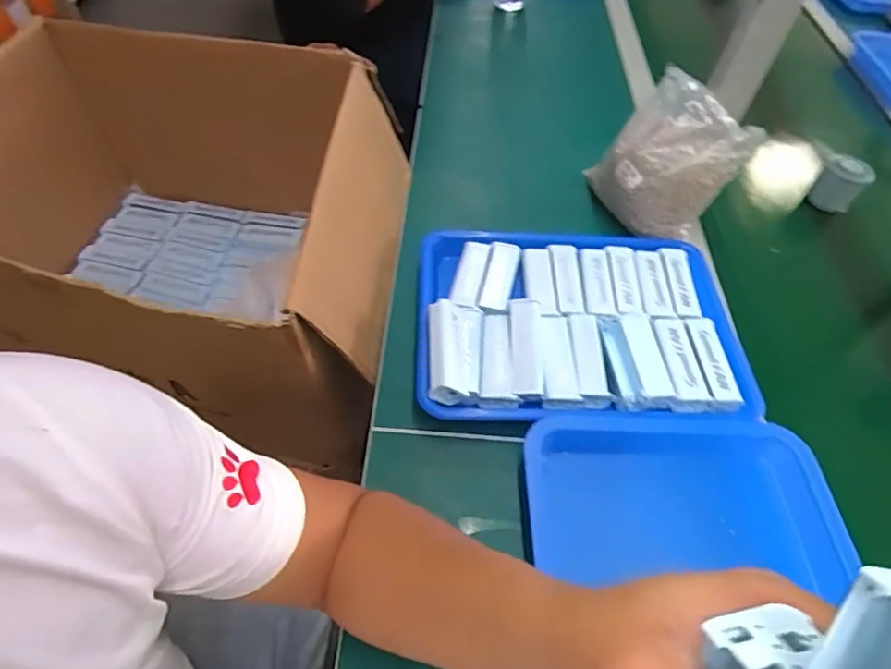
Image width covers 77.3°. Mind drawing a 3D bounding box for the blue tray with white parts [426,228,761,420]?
[{"bbox_3d":[0.141,-0.014,0.605,0.343,0.053,0.253,2,53,-4],"label":"blue tray with white parts"}]

